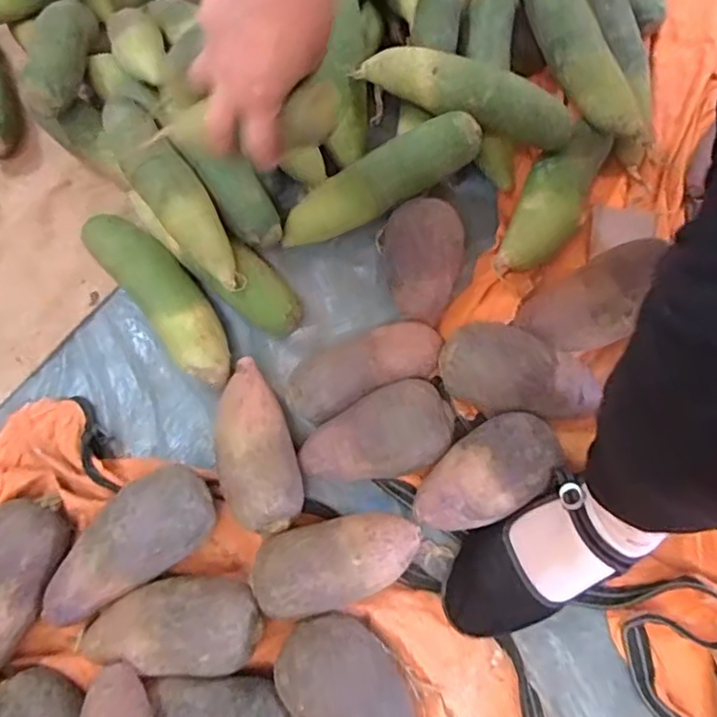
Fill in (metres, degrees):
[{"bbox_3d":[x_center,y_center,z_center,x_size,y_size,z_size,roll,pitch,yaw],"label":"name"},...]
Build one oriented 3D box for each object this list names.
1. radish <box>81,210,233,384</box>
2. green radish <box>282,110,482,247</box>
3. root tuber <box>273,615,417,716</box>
[{"bbox_3d":[-0.189,-0.059,0.624,0.059,0.055,0.212,-38,75,-12],"label":"radish"},{"bbox_3d":[0.015,-0.170,0.613,0.209,0.046,0.049,-26,71,18],"label":"green radish"},{"bbox_3d":[0.002,0.277,0.483,0.086,0.068,0.167,-29,73,-8],"label":"root tuber"}]

